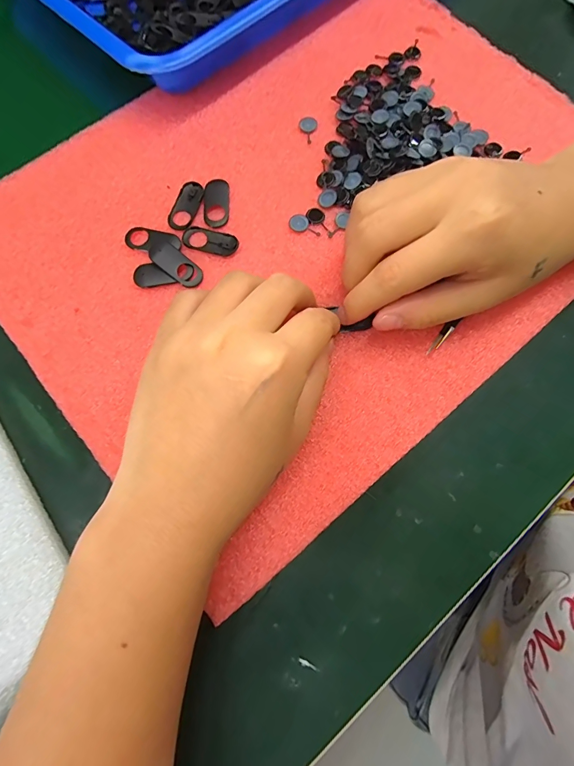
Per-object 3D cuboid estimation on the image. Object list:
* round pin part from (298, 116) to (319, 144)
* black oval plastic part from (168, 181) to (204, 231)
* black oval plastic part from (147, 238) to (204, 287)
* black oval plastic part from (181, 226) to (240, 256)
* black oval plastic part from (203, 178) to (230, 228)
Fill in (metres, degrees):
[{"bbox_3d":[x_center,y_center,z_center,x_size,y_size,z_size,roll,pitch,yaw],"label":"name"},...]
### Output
[{"bbox_3d":[0.013,-0.155,0.226,0.011,0.004,0.019,3,76,0],"label":"round pin part"},{"bbox_3d":[-0.058,-0.102,0.211,0.015,0.004,0.032,16,75,4],"label":"black oval plastic part"},{"bbox_3d":[-0.061,-0.065,0.200,0.034,0.007,0.015,38,78,10],"label":"black oval plastic part"},{"bbox_3d":[-0.043,-0.079,0.206,0.031,0.004,0.014,13,75,4],"label":"black oval plastic part"},{"bbox_3d":[-0.041,-0.104,0.212,0.015,0.004,0.033,-3,75,-1],"label":"black oval plastic part"}]

